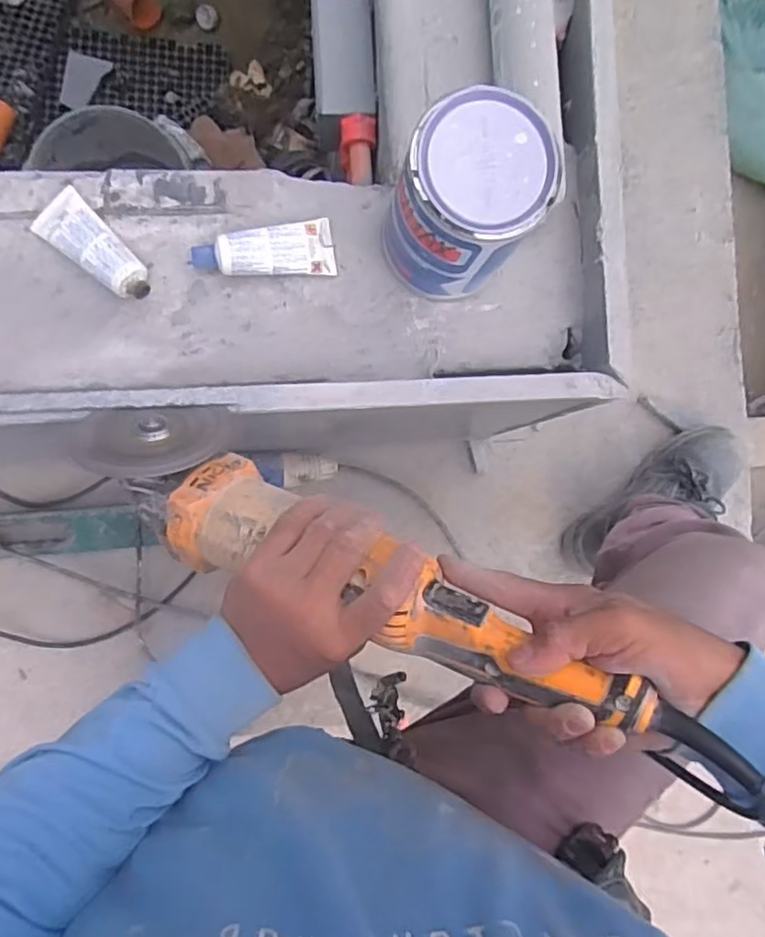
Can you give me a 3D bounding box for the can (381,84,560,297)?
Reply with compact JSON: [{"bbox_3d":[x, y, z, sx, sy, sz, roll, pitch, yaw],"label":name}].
[{"bbox_3d":[0.059,-0.190,0.464,0.095,0.124,0.102,0,88,-7],"label":"can"}]

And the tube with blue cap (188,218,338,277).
[{"bbox_3d":[-0.092,-0.173,0.495,0.109,0.021,0.042,-6,88,-7],"label":"tube with blue cap"}]

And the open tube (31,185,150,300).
[{"bbox_3d":[-0.223,-0.168,0.481,0.042,0.022,0.100,-42,93,-6],"label":"open tube"}]

